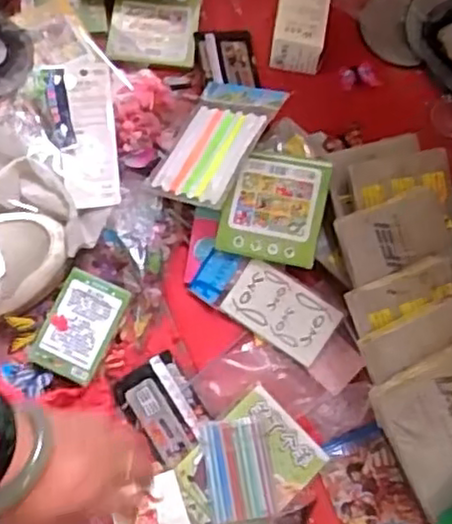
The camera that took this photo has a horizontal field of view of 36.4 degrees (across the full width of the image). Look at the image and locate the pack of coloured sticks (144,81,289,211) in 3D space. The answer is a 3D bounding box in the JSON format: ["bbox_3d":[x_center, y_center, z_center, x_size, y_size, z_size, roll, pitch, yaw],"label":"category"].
[{"bbox_3d":[-0.015,-0.111,0.638,0.102,0.013,0.125,20,73,41],"label":"pack of coloured sticks"}]

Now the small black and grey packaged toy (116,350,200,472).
[{"bbox_3d":[-0.057,0.132,0.601,0.057,0.008,0.087,-27,75,-9],"label":"small black and grey packaged toy"}]

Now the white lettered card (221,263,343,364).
[{"bbox_3d":[0.049,0.046,0.617,0.097,0.005,0.055,32,95,5],"label":"white lettered card"}]

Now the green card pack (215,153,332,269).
[{"bbox_3d":[0.041,-0.048,0.609,0.088,0.008,0.093,11,91,13],"label":"green card pack"}]

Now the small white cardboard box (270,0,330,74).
[{"bbox_3d":[0.075,-0.241,0.693,0.052,0.047,0.085,9,73,1],"label":"small white cardboard box"}]

